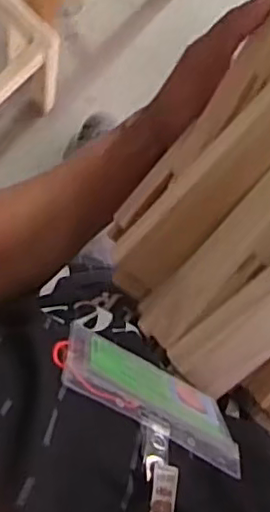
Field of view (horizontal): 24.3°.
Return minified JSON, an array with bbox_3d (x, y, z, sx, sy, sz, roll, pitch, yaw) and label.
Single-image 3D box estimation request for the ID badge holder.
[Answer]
[{"bbox_3d":[0.008,0.072,0.333,0.099,0.080,0.004,30,101,-9],"label":"ID badge holder"}]

